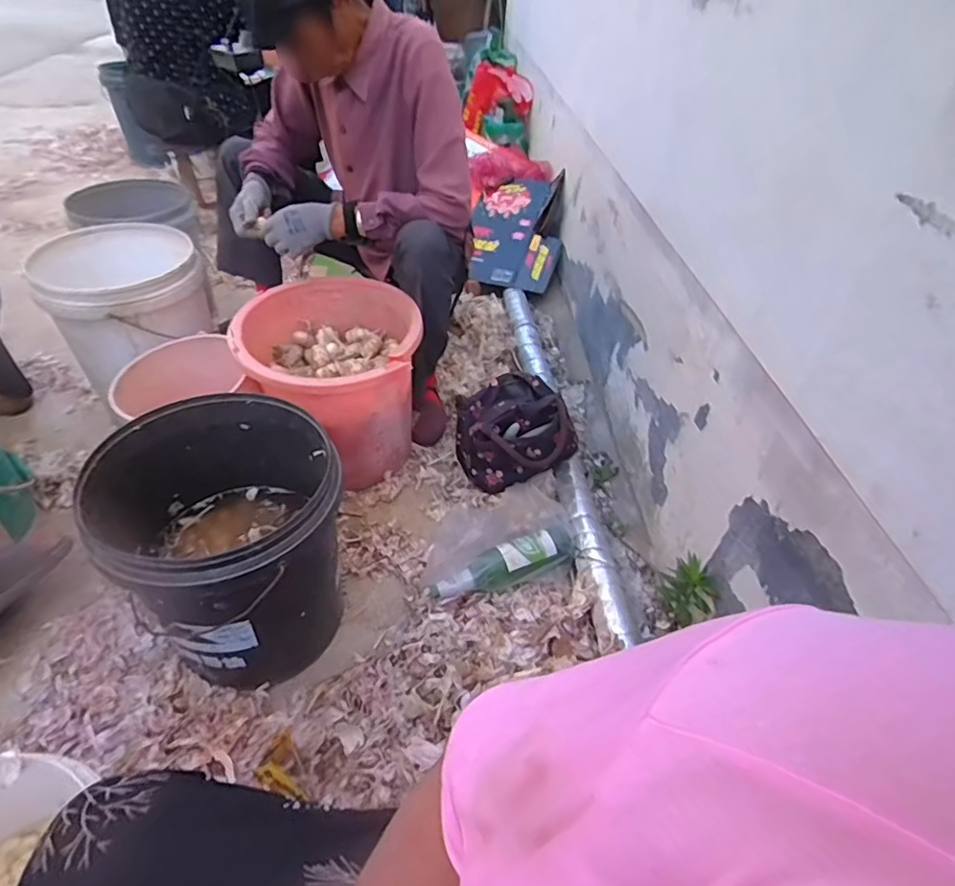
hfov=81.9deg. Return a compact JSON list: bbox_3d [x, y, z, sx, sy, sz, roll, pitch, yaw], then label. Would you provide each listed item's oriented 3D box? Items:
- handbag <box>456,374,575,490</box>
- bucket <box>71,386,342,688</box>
[{"bbox_3d":[0.080,-0.024,1.137,0.228,0.154,0.176,-28,52,-31],"label":"handbag"},{"bbox_3d":[-0.351,0.160,0.824,0.293,0.345,0.313,3,43,-3],"label":"bucket"}]

